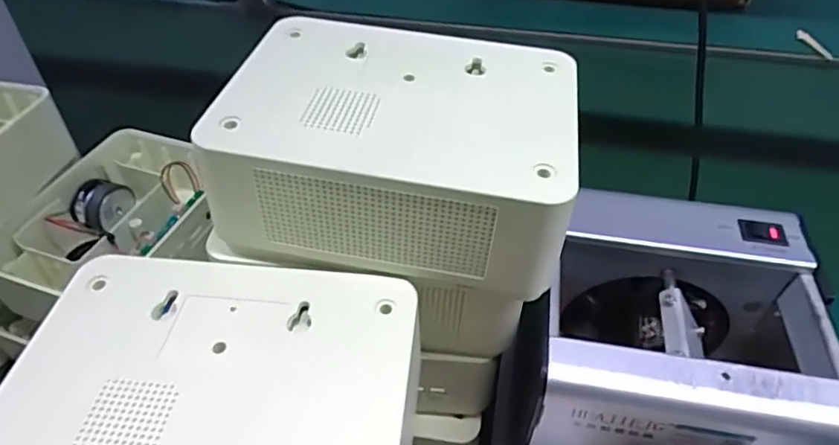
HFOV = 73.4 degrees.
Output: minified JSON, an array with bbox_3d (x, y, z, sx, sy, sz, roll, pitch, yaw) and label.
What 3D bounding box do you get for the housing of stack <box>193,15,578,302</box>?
[{"bbox_3d":[-0.007,-0.031,0.240,0.135,0.058,0.102,8,45,9],"label":"housing of stack"}]

